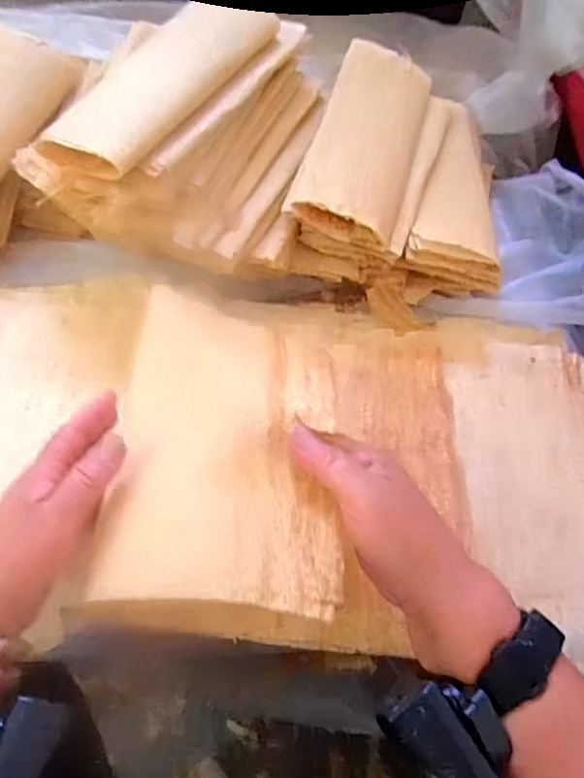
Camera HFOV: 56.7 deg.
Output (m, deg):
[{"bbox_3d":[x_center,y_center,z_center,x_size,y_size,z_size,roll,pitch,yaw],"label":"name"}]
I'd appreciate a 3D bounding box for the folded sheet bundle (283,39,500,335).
[{"bbox_3d":[0.135,-0.236,0.596,0.224,0.115,0.299,16,55,5],"label":"folded sheet bundle"}]

